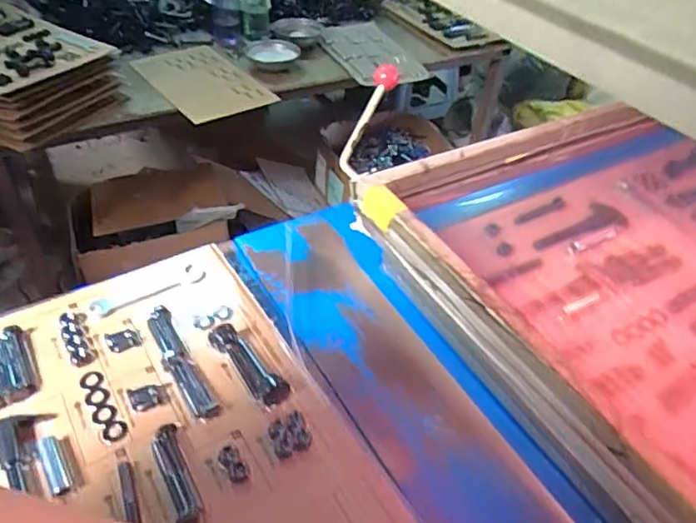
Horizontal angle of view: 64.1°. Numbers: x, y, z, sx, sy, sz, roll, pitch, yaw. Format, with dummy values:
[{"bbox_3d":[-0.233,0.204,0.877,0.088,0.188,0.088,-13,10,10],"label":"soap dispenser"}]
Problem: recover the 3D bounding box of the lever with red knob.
[{"bbox_3d":[0.025,-0.162,0.643,0.029,0.028,0.171,17,65,12],"label":"lever with red knob"}]

